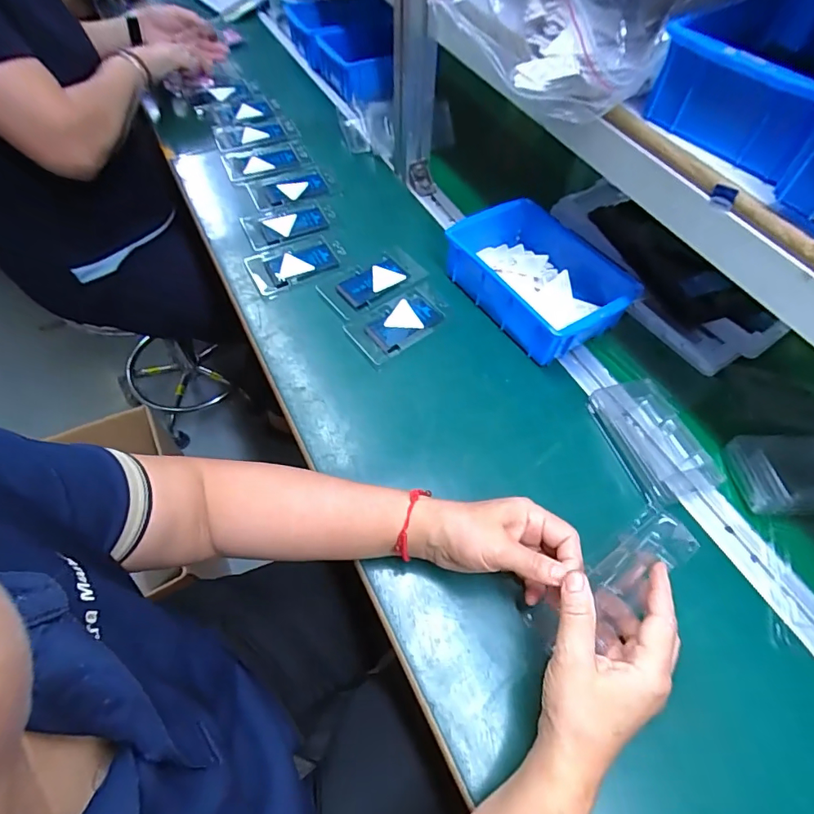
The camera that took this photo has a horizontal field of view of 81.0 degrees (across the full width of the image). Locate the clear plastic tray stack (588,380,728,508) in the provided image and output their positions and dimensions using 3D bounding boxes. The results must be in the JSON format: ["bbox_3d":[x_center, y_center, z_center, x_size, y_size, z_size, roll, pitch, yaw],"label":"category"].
[{"bbox_3d":[0.247,0.032,0.478,0.083,0.025,0.125,-13,59,-10],"label":"clear plastic tray stack"}]

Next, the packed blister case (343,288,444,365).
[{"bbox_3d":[-0.011,-0.098,0.573,0.110,0.018,0.069,-31,64,-20],"label":"packed blister case"}]

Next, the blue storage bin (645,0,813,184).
[{"bbox_3d":[0.284,-0.251,0.357,0.212,0.068,0.120,-31,64,-20],"label":"blue storage bin"}]

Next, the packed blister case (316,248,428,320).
[{"bbox_3d":[-0.041,-0.157,0.599,0.122,0.016,0.073,-30,64,-19],"label":"packed blister case"}]

